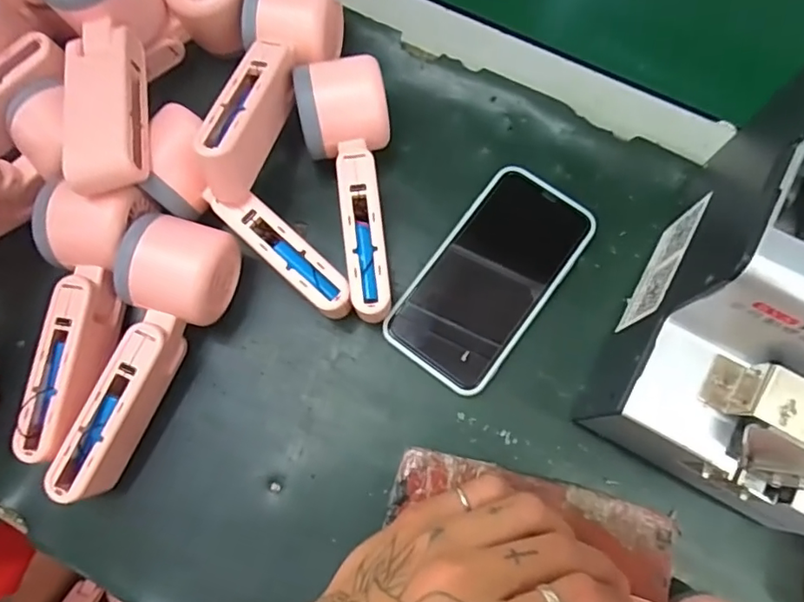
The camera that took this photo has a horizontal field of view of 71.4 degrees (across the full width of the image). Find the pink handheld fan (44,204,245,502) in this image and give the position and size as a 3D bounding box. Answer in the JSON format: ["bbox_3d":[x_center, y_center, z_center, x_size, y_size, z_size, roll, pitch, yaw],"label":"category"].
[{"bbox_3d":[-0.151,0.032,0.327,0.052,0.058,0.164,19,76,6],"label":"pink handheld fan"}]

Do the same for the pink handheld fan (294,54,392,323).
[{"bbox_3d":[-0.024,-0.067,0.349,0.053,0.060,0.155,-13,75,-3],"label":"pink handheld fan"}]

